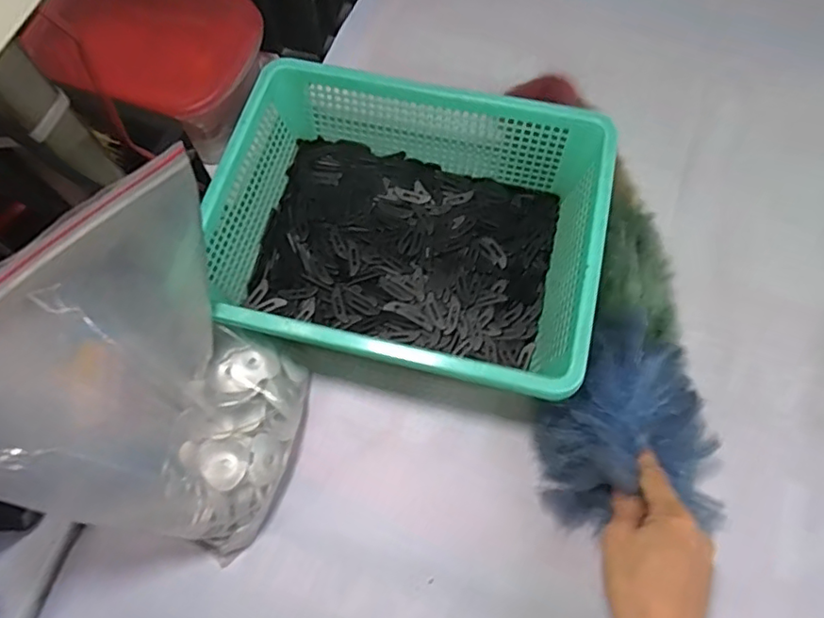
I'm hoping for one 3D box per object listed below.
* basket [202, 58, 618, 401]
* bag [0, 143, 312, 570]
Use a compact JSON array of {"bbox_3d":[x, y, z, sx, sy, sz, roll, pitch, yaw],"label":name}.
[{"bbox_3d":[-0.003,-0.060,0.471,0.286,0.100,0.233,12,68,6],"label":"basket"},{"bbox_3d":[-0.144,0.046,0.356,0.109,0.246,0.186,19,69,9],"label":"bag"}]

